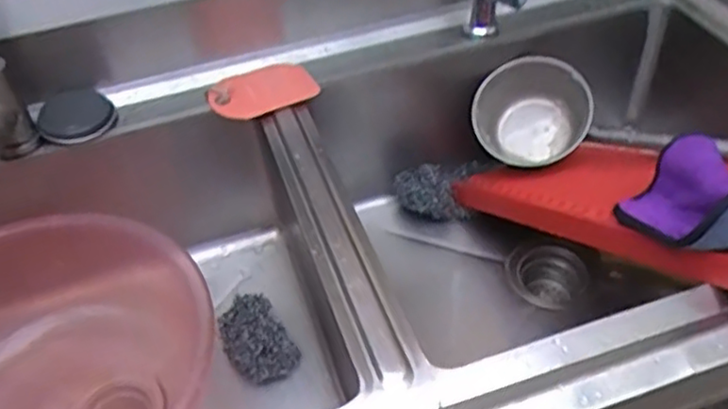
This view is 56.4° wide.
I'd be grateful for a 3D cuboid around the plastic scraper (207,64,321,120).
[{"bbox_3d":[-0.120,-0.137,0.783,0.119,0.010,0.092,-21,49,-17],"label":"plastic scraper"}]

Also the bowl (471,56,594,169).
[{"bbox_3d":[0.219,-0.111,0.891,0.147,0.106,0.139,7,72,13],"label":"bowl"}]

